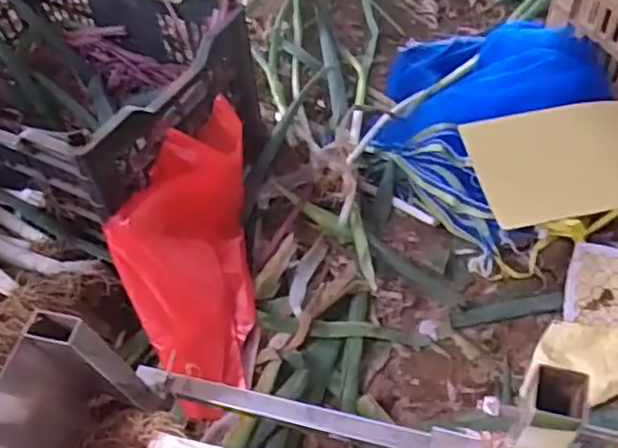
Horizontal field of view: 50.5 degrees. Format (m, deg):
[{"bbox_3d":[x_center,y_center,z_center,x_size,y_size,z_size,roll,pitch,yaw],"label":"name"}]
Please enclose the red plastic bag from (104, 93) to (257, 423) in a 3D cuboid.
[{"bbox_3d":[-0.155,0.037,0.824,0.158,0.111,0.386,-4,75,3],"label":"red plastic bag"}]

